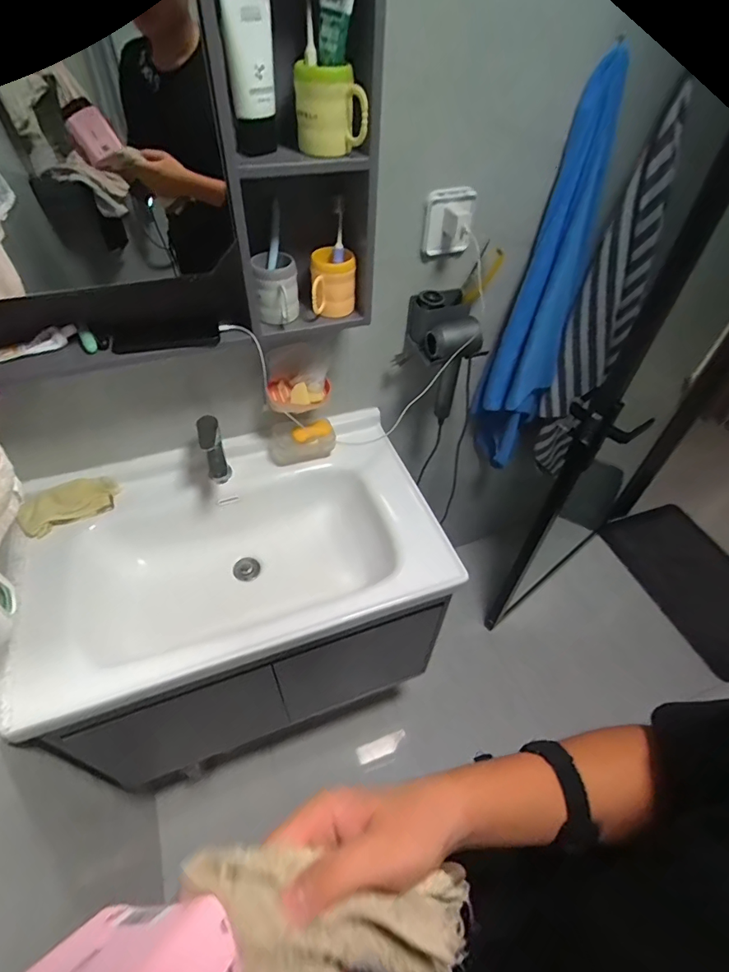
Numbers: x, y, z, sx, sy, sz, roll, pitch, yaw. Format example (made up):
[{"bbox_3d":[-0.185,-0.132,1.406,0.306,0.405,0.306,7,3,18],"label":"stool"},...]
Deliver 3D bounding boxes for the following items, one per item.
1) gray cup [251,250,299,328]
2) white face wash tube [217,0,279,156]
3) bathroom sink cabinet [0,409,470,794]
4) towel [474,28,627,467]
[{"bbox_3d":[-0.149,-0.334,0.804,0.071,0.090,0.080,-6,49,-8],"label":"gray cup"},{"bbox_3d":[-0.142,-0.520,0.591,0.055,0.172,0.050,-2,49,-4],"label":"white face wash tube"},{"bbox_3d":[-0.279,0.341,1.221,0.836,0.793,0.488,-15,51,-15],"label":"bathroom sink cabinet"},{"bbox_3d":[0.407,-0.397,1.095,0.149,0.852,0.167,25,52,18],"label":"towel"}]

